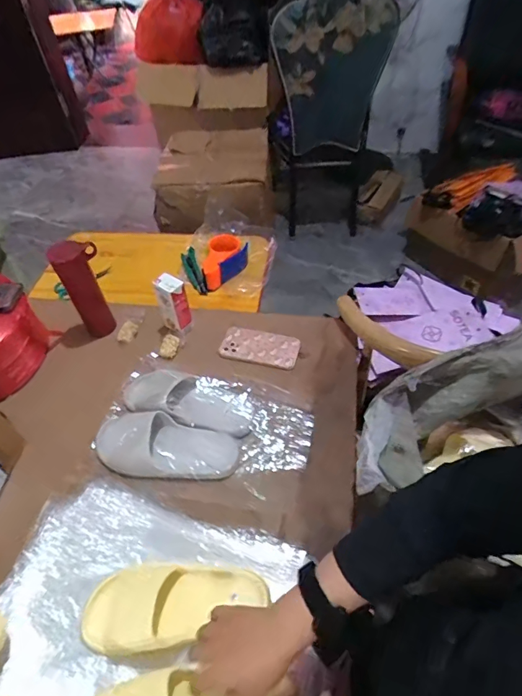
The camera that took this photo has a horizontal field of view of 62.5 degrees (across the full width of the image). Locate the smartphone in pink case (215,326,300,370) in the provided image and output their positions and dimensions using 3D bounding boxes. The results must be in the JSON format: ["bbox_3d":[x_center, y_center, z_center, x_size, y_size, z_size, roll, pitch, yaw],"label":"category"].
[{"bbox_3d":[-0.002,-0.003,0.909,0.162,0.008,0.089,10,52,13],"label":"smartphone in pink case"}]

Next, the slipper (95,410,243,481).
[{"bbox_3d":[-0.167,0.165,0.746,0.245,0.053,0.101,5,51,9],"label":"slipper"}]

